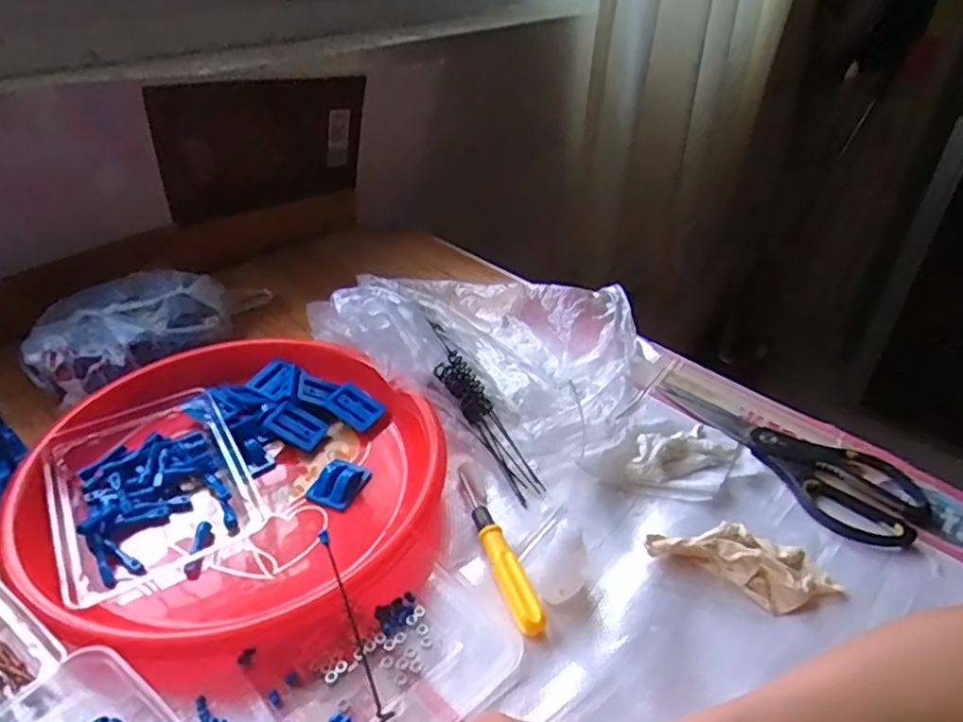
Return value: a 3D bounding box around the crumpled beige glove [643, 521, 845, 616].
[{"bbox_3d":[0.173,0.132,0.436,0.121,0.025,0.049,11,37,13],"label":"crumpled beige glove"}]

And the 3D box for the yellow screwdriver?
[{"bbox_3d":[0.008,0.125,0.453,0.016,0.013,0.140,-12,38,-18],"label":"yellow screwdriver"}]

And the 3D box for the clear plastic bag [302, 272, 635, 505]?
[{"bbox_3d":[-0.008,-0.028,0.577,0.274,0.095,0.185,23,41,27],"label":"clear plastic bag"}]

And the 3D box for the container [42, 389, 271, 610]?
[{"bbox_3d":[-0.235,0.092,0.470,0.123,0.038,0.156,-21,41,-28],"label":"container"}]

